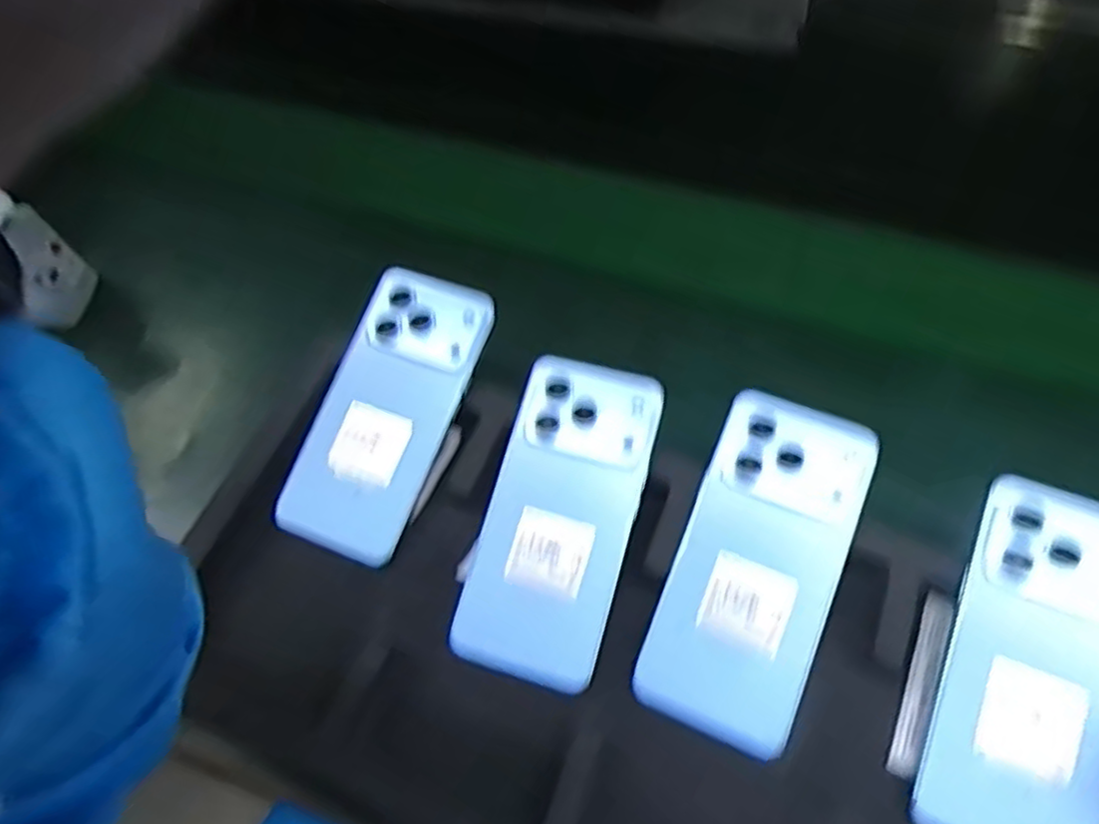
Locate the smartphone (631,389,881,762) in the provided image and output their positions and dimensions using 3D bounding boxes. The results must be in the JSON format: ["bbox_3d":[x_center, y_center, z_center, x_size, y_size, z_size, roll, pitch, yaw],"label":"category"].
[{"bbox_3d":[0.104,0.075,0.351,0.075,0.005,0.165,20,78,14],"label":"smartphone"}]

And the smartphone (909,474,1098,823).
[{"bbox_3d":[0.224,0.119,0.322,0.077,0.007,0.168,18,76,15],"label":"smartphone"}]

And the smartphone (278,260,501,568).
[{"bbox_3d":[-0.094,-0.003,0.408,0.075,0.011,0.167,20,76,9],"label":"smartphone"}]

